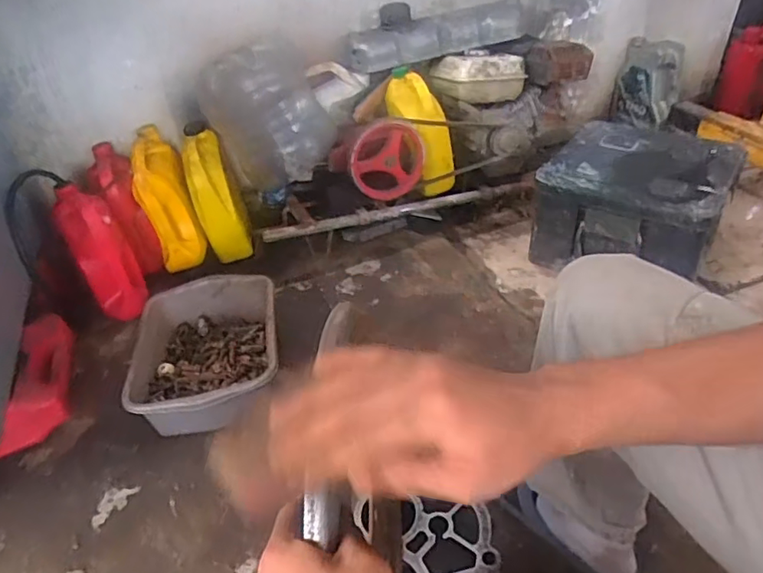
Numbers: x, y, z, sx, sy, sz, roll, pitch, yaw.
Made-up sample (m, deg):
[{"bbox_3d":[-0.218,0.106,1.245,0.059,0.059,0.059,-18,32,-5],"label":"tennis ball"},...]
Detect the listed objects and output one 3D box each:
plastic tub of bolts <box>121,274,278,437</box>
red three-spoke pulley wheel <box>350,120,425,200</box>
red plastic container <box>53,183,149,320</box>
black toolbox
[{"bbox_3d":[-0.338,0.137,1.099,0.272,0.129,0.350,-10,37,-6],"label":"plastic tub of bolts"},{"bbox_3d":[0.023,-0.307,1.362,0.194,0.182,0.048,-16,38,-14],"label":"red three-spoke pulley wheel"},{"bbox_3d":[-0.608,-0.074,1.227,0.112,0.313,0.107,-32,24,-33],"label":"red plastic container"},{"bbox_3d":[0.605,-0.205,1.346,0.370,0.228,0.367,20,44,30],"label":"black toolbox"}]

